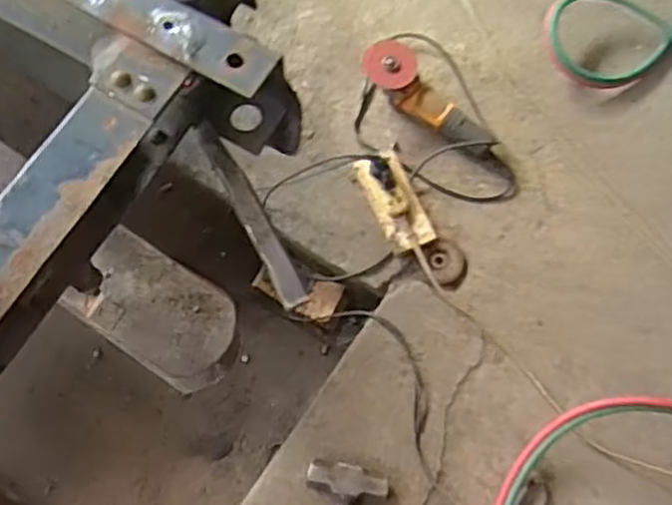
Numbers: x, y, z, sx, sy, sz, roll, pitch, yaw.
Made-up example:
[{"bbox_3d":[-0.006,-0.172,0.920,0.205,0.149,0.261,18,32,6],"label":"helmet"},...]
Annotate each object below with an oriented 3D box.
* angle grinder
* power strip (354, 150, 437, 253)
[{"bbox_3d":[0.178,-0.284,1.348,0.291,0.073,0.091,41,77,-1],"label":"angle grinder"},{"bbox_3d":[0.107,-0.100,1.295,0.089,0.066,0.197,-25,74,-10],"label":"power strip"}]

